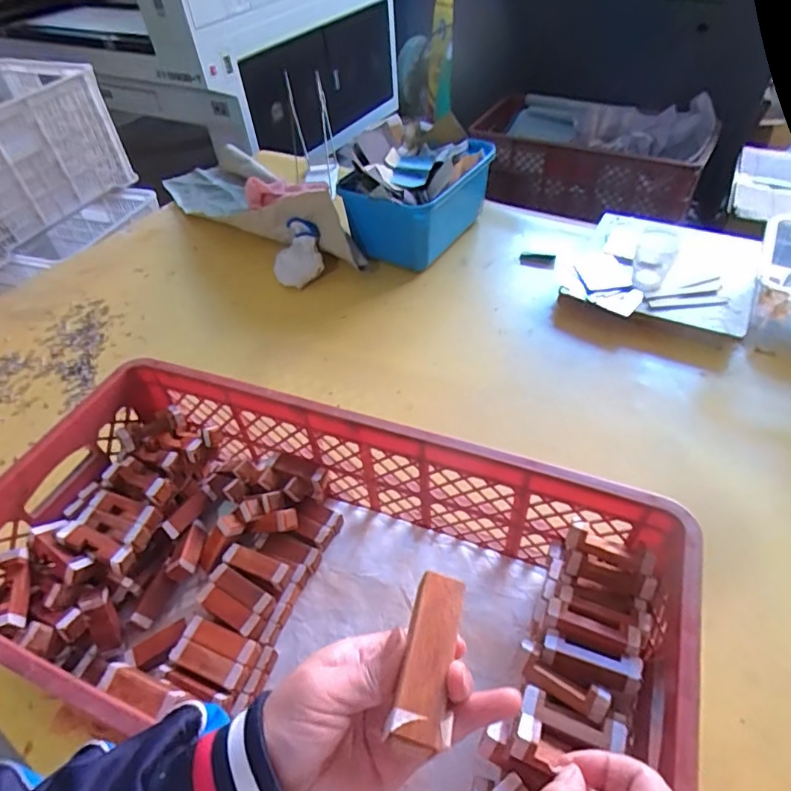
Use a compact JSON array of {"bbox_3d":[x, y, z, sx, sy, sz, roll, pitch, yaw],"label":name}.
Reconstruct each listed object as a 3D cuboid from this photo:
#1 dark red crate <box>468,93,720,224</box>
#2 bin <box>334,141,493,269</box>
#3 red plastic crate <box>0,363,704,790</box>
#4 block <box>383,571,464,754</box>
[{"bbox_3d":[0.548,-0.719,1.537,0.651,0.244,0.280,17,51,20],"label":"dark red crate"},{"bbox_3d":[0.053,-0.407,1.094,0.200,0.156,0.301,25,54,25],"label":"bin"},{"bbox_3d":[-0.080,0.195,0.525,0.646,0.193,0.314,12,50,17],"label":"red plastic crate"},{"bbox_3d":[0.016,0.121,0.245,0.022,0.009,0.075,7,44,14],"label":"block"}]

